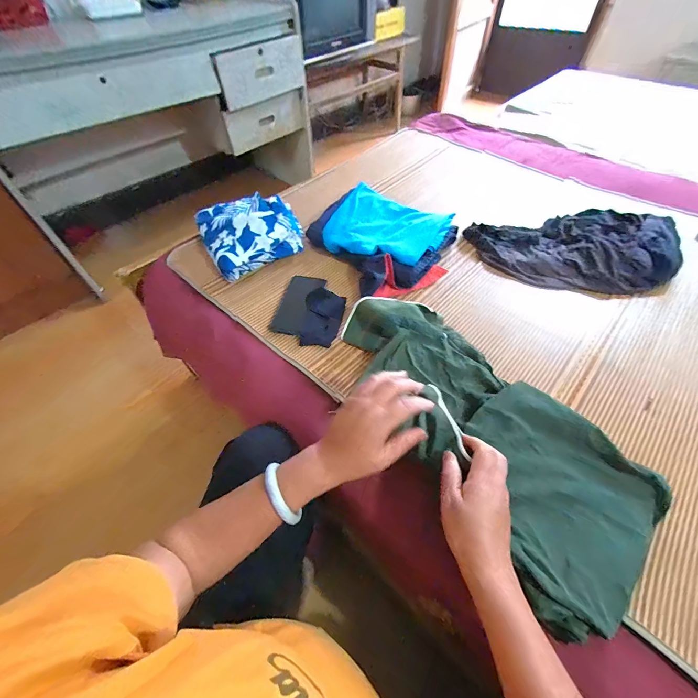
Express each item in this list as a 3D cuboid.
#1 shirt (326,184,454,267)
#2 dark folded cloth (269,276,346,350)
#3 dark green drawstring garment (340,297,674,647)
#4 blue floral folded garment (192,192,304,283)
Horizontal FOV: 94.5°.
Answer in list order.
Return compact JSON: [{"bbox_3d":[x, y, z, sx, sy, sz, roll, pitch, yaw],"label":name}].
[{"bbox_3d":[0.084,-0.282,0.731,0.247,0.034,0.226,23,56,19],"label":"shirt"},{"bbox_3d":[-0.075,-0.079,0.638,0.127,0.022,0.156,16,63,4],"label":"dark folded cloth"},{"bbox_3d":[0.183,0.087,0.474,0.219,0.068,0.488,-29,59,-19],"label":"dark green drawstring garment"},{"bbox_3d":[-0.223,-0.272,0.741,0.215,0.076,0.207,-21,54,-13],"label":"blue floral folded garment"}]

